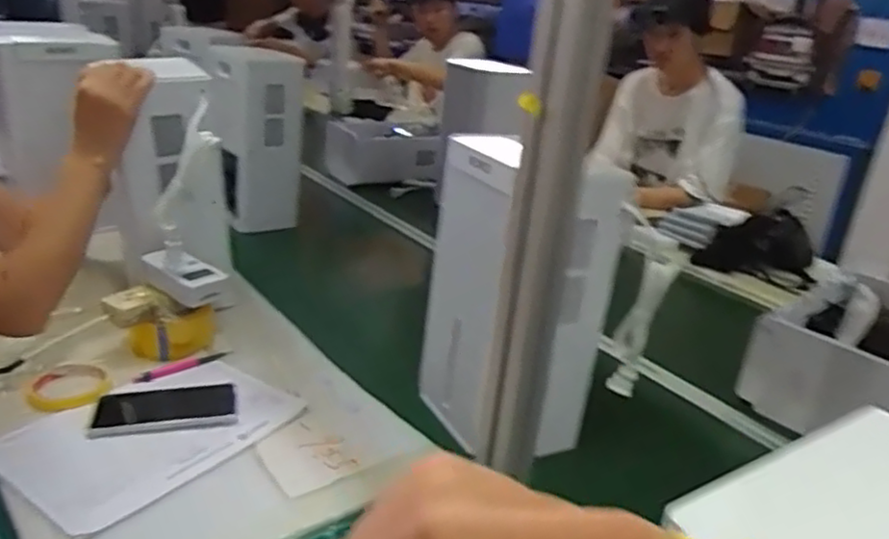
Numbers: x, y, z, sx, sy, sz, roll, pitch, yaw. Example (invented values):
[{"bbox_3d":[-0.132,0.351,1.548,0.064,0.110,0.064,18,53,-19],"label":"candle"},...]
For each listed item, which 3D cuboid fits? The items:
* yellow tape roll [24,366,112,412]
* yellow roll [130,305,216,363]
[{"bbox_3d":[-0.468,0.147,0.869,0.093,0.010,0.093,5,22,-2],"label":"yellow tape roll"},{"bbox_3d":[-0.378,0.089,0.986,0.115,0.046,0.083,-9,26,-31],"label":"yellow roll"}]

